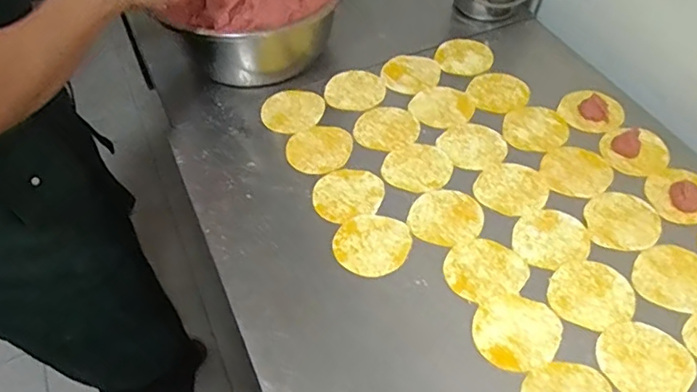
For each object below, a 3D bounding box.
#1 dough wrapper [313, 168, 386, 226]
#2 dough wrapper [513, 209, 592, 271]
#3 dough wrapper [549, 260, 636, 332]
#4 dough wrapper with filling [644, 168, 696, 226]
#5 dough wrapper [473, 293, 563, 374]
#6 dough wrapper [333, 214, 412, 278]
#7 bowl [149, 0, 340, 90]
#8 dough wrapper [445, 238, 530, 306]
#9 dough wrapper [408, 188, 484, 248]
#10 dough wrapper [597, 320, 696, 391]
[{"bbox_3d":[0.000,-0.005,0.693,0.088,0.005,0.076,-20,55,-15],"label":"dough wrapper"},{"bbox_3d":[0.230,0.048,0.648,0.086,0.004,0.073,-16,54,-12],"label":"dough wrapper"},{"bbox_3d":[0.257,0.103,0.603,0.087,0.004,0.076,-18,54,-13],"label":"dough wrapper"},{"bbox_3d":[0.398,-0.002,0.682,0.079,0.010,0.077,0,52,0],"label":"dough wrapper with filling"},{"bbox_3d":[0.169,0.137,0.575,0.080,0.004,0.083,21,55,15],"label":"dough wrapper"},{"bbox_3d":[0.027,0.054,0.646,0.079,0.008,0.086,0,52,0],"label":"dough wrapper"},{"bbox_3d":[-0.120,-0.269,0.790,0.202,0.179,0.221,5,52,4],"label":"bowl"},{"bbox_3d":[0.150,0.079,0.625,0.088,0.004,0.073,-14,53,-10],"label":"dough wrapper"},{"bbox_3d":[0.116,0.024,0.672,0.081,0.004,0.083,14,54,11],"label":"dough wrapper"},{"bbox_3d":[0.289,0.159,0.554,0.084,0.004,0.081,0,52,0],"label":"dough wrapper"}]

